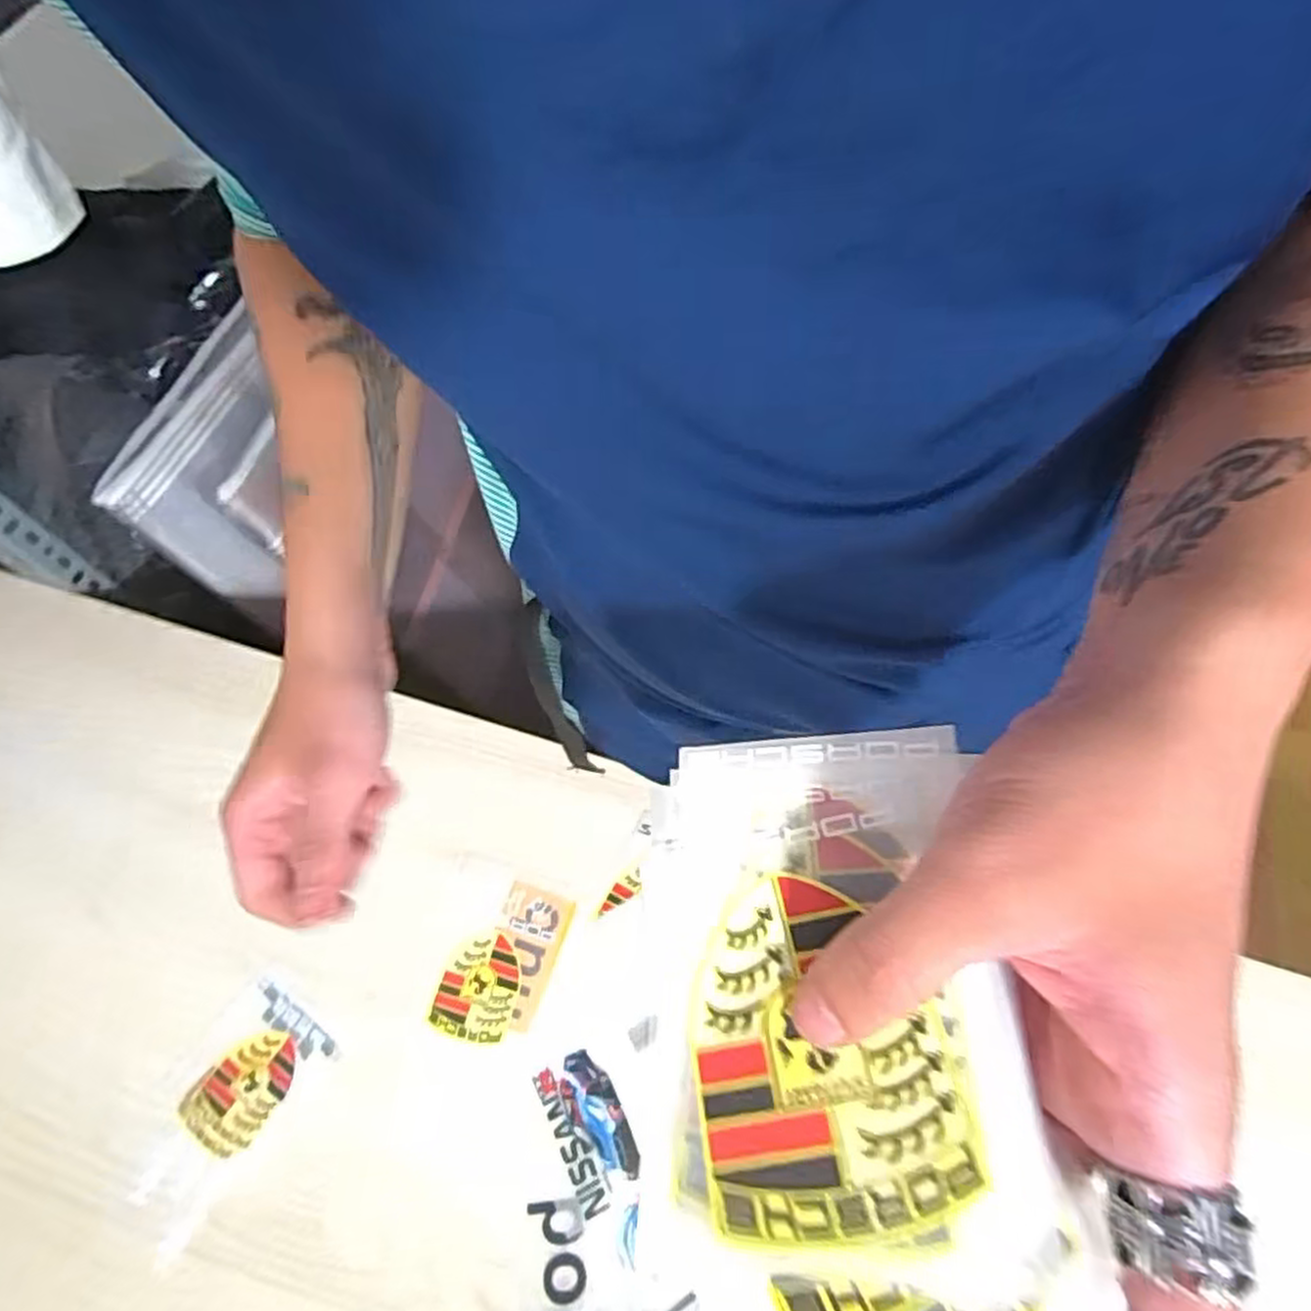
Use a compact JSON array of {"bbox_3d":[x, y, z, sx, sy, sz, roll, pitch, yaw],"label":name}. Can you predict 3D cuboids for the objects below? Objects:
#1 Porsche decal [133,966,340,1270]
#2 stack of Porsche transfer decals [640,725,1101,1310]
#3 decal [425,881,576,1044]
[{"bbox_3d":[-0.289,0.299,0.501,0.077,0.005,0.147,35,69,14],"label":"Porsche decal"},{"bbox_3d":[0.041,0.086,0.184,0.085,0.026,0.136,-6,67,-3],"label":"stack of Porsche transfer decals"},{"bbox_3d":[-0.110,0.220,0.540,0.070,0.004,0.110,18,68,8],"label":"decal"}]

